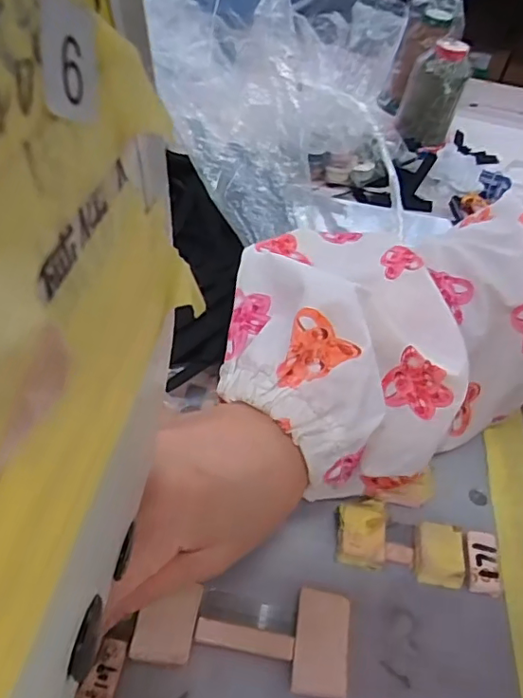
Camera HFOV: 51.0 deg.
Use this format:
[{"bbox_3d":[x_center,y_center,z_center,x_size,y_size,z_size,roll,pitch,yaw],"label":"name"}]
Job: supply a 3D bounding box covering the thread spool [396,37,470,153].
[{"bbox_3d":[0.158,-0.237,0.508,0.049,0.079,0.042,16,49,6],"label":"thread spool"}]

